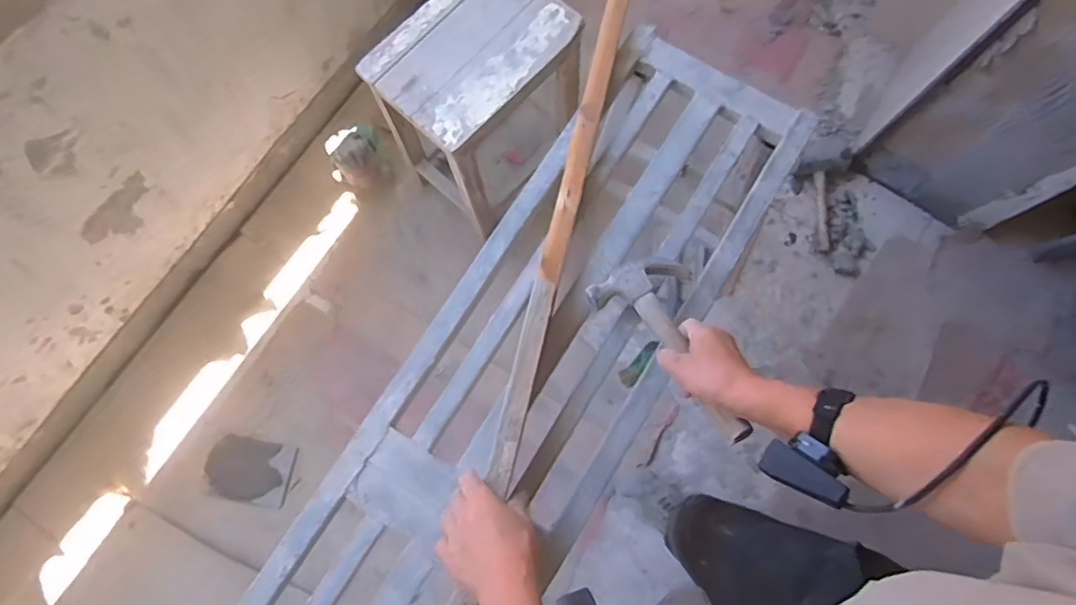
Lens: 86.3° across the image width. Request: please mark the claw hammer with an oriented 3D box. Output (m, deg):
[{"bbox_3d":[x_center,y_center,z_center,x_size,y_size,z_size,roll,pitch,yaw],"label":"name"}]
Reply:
[{"bbox_3d":[0.164,0.044,0.645,0.117,0.028,0.235,-30,66,-6],"label":"claw hammer"}]

